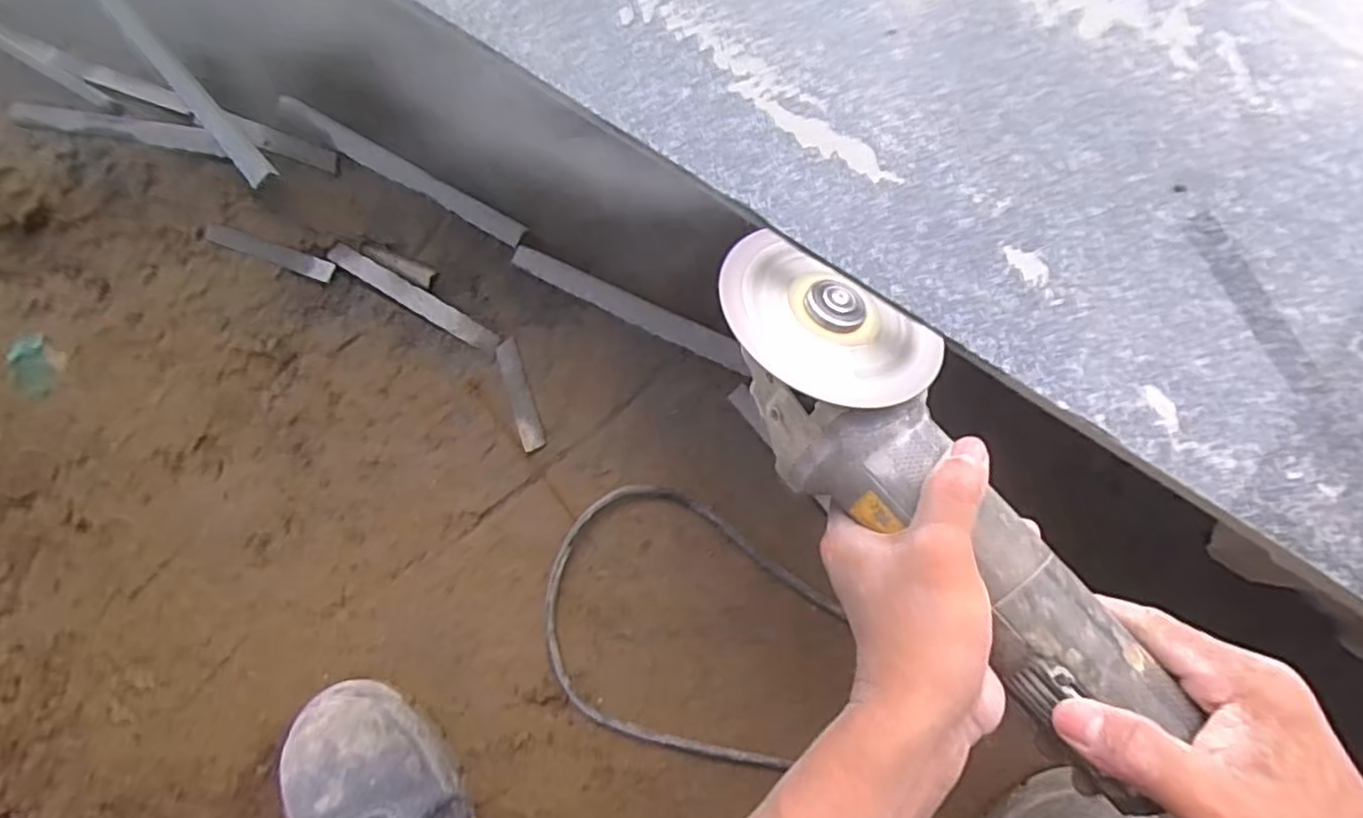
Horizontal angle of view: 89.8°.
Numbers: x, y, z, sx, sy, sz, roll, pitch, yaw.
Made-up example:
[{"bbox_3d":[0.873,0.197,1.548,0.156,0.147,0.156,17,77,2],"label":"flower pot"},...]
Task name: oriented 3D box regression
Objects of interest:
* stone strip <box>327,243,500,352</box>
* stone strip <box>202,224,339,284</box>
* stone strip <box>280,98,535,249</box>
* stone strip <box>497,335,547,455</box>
[{"bbox_3d":[-0.225,-0.093,0.575,0.171,0.009,0.017,30,84,12],"label":"stone strip"},{"bbox_3d":[-0.355,-0.135,0.590,0.115,0.008,0.017,19,82,10],"label":"stone strip"},{"bbox_3d":[-0.235,-0.200,0.571,0.240,0.009,0.019,30,84,12],"label":"stone strip"},{"bbox_3d":[-0.129,-0.012,0.546,0.018,0.013,0.093,-22,82,2],"label":"stone strip"}]

